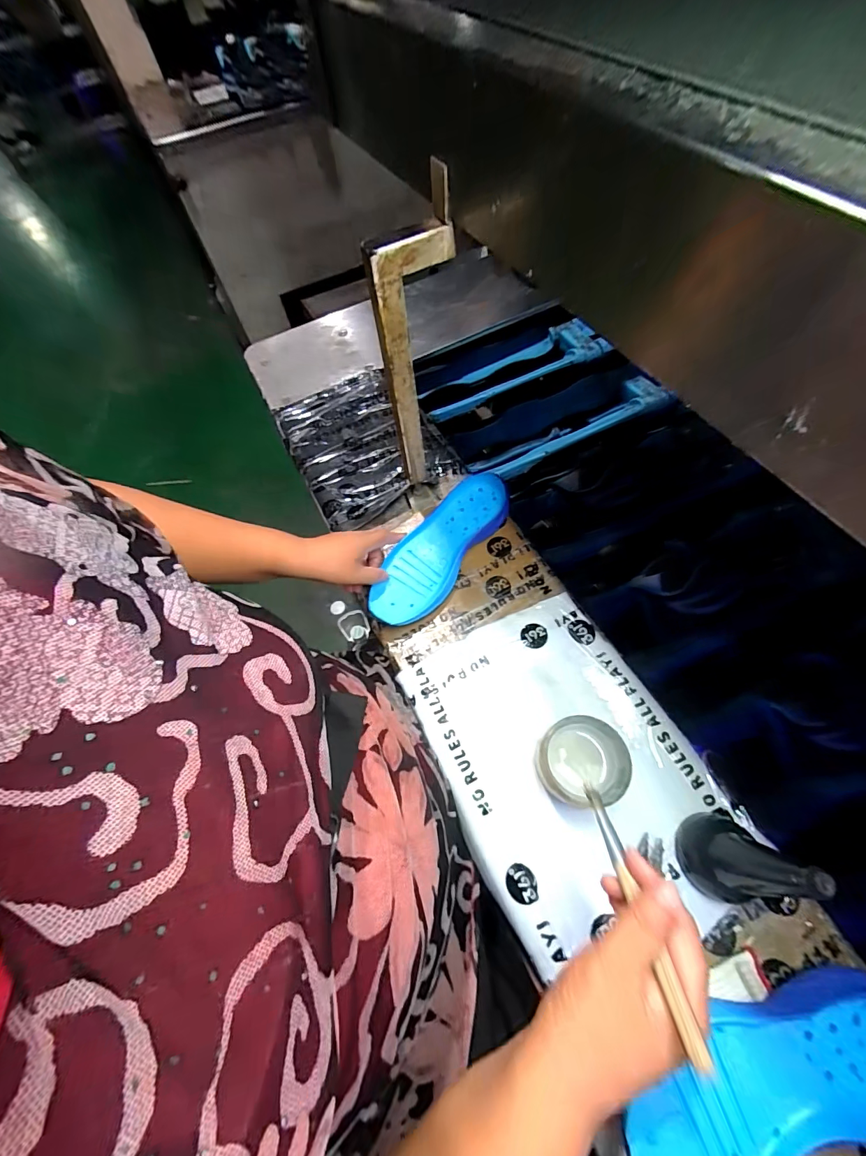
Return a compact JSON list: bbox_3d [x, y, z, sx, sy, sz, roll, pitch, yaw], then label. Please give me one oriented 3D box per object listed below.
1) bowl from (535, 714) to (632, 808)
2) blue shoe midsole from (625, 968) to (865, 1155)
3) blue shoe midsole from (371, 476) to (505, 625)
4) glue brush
[{"bbox_3d":[0.148,0.186,0.416,0.079,0.053,0.077,-2,62,3],"label":"bowl"},{"bbox_3d":[0.255,0.380,0.313,0.241,0.041,0.090,-18,62,-6],"label":"blue shoe midsole"},{"bbox_3d":[0.009,-0.044,0.566,0.091,0.033,0.254,34,74,20],"label":"blue shoe midsole"},{"bbox_3d":[0.128,0.202,0.264,0.012,0.008,0.150,-6,28,1],"label":"glue brush"}]

